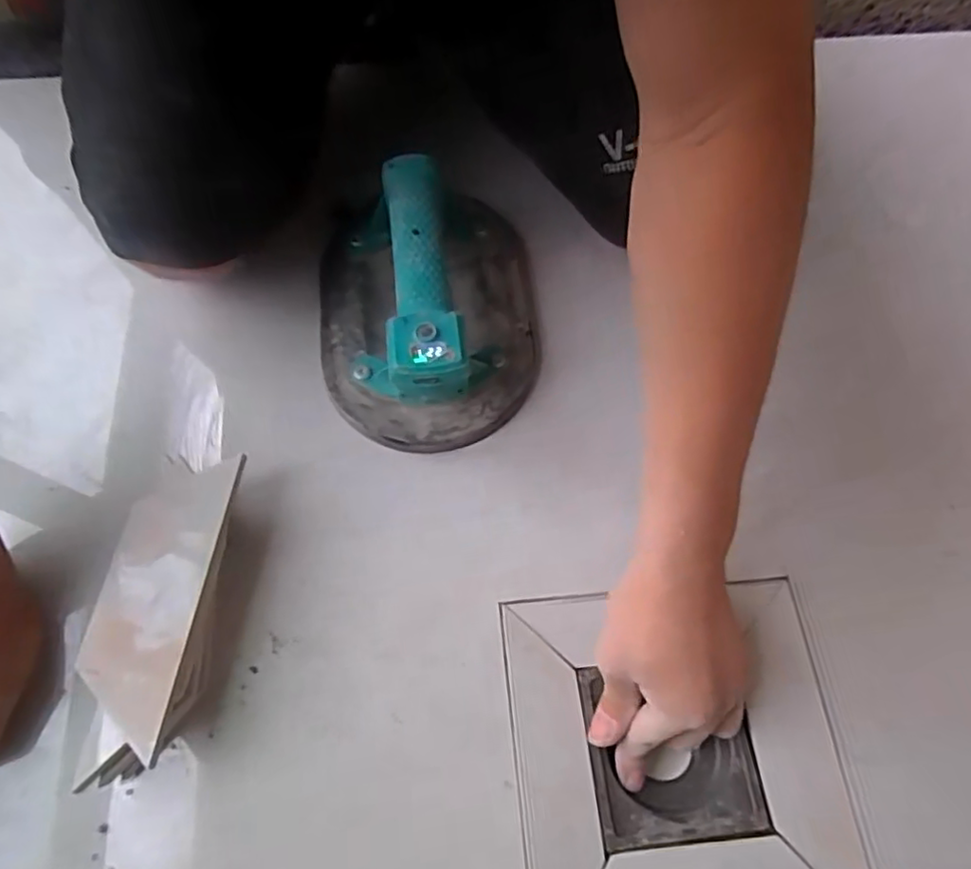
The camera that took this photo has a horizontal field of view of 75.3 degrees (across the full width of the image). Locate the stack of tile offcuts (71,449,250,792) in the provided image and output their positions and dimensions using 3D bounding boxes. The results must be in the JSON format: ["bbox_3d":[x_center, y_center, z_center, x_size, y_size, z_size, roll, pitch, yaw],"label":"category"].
[{"bbox_3d":[-0.198,0.107,0.389,0.059,0.049,0.187,4,65,0],"label":"stack of tile offcuts"}]

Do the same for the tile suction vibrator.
[{"bbox_3d":[-0.043,-0.103,0.479,0.167,0.098,0.219,-6,66,-5],"label":"tile suction vibrator"}]

